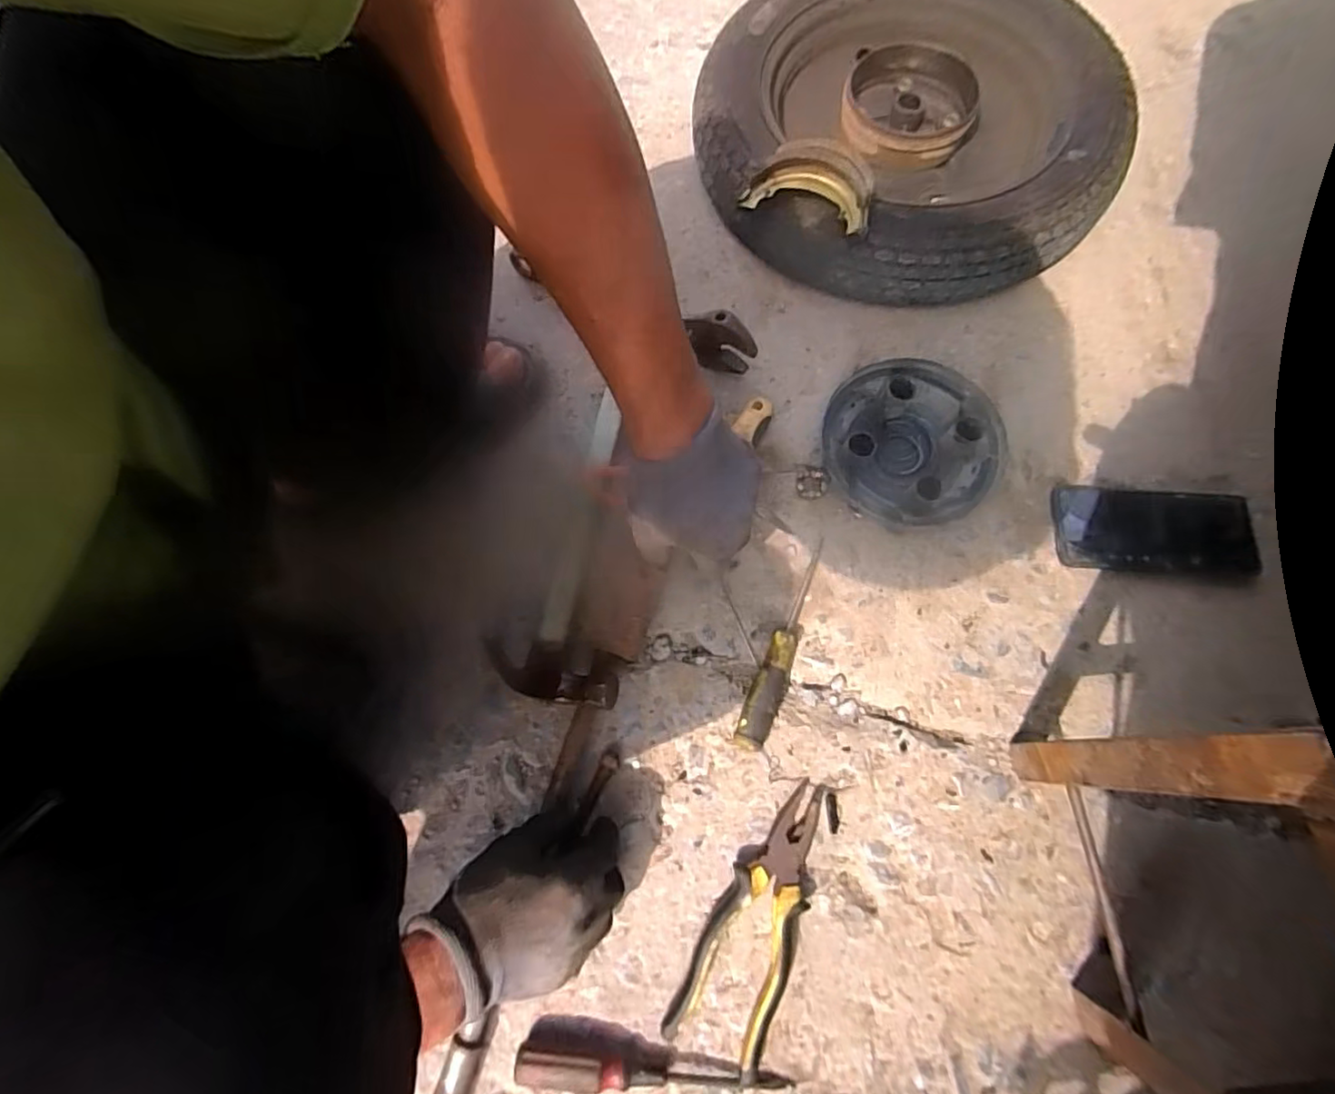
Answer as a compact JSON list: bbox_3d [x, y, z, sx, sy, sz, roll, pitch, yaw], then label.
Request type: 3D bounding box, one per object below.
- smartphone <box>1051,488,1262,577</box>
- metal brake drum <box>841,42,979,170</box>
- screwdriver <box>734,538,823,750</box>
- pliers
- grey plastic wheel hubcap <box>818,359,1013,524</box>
[{"bbox_3d":[0.443,-0.014,0.544,0.172,0.010,0.077,4,72,4],"label":"smartphone"},{"bbox_3d":[0.264,-0.477,0.661,0.139,0.050,0.131,-1,72,2],"label":"metal brake drum"},{"bbox_3d":[0.104,0.084,0.520,0.028,0.027,0.185,24,75,10],"label":"screwdriver"},{"bbox_3d":[0.070,0.278,0.460,0.069,0.025,0.200,23,75,9],"label":"pliers"},{"bbox_3d":[0.233,-0.096,0.568,0.164,0.033,0.156,3,72,3],"label":"grey plastic wheel hubcap"}]

